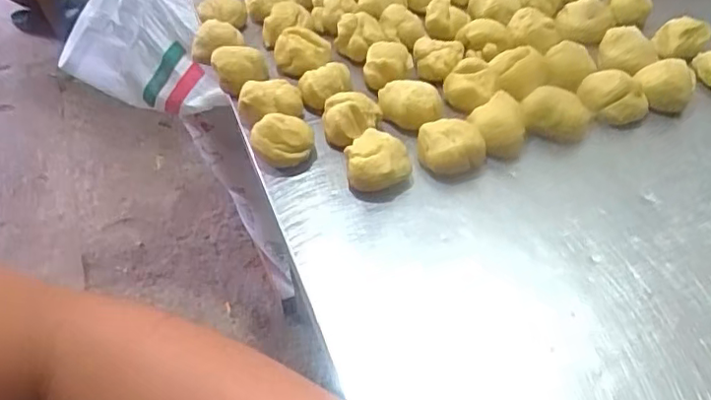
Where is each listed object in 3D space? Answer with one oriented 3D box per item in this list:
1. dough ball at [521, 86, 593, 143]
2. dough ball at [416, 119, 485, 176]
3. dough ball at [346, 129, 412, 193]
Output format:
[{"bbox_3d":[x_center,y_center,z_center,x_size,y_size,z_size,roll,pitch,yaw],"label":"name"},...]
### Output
[{"bbox_3d":[0.147,-0.061,0.435,0.051,0.033,0.034,9,46,9],"label":"dough ball"},{"bbox_3d":[0.067,-0.036,0.416,0.045,0.029,0.032,6,45,8],"label":"dough ball"},{"bbox_3d":[0.015,-0.027,0.409,0.043,0.030,0.035,-6,45,-5],"label":"dough ball"}]

